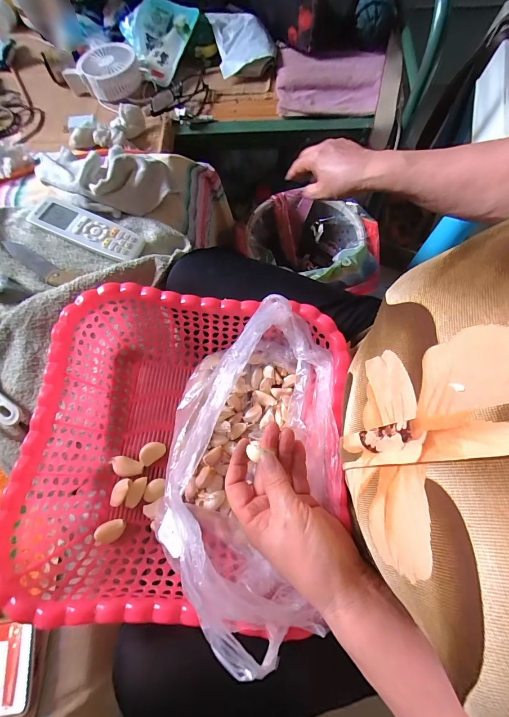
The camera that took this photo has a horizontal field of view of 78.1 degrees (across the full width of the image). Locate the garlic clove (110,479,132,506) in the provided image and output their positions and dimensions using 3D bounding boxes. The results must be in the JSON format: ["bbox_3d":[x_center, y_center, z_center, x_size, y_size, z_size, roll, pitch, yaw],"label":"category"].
[{"bbox_3d":[-0.145,0.144,0.341,0.018,0.018,0.029,22,73,11],"label":"garlic clove"}]

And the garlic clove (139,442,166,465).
[{"bbox_3d":[-0.118,0.108,0.362,0.030,0.013,0.020,-34,72,-9],"label":"garlic clove"}]

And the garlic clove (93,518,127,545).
[{"bbox_3d":[-0.154,0.185,0.338,0.031,0.013,0.019,-15,81,-23],"label":"garlic clove"}]

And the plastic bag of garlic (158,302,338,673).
[{"bbox_3d":[-0.001,0.098,0.309,0.155,0.164,0.296,13,58,3],"label":"plastic bag of garlic"}]

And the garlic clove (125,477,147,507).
[{"bbox_3d":[-0.130,0.148,0.348,0.015,0.011,0.033,16,72,9],"label":"garlic clove"}]

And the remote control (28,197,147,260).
[{"bbox_3d":[-0.247,-0.187,0.448,0.177,0.014,0.049,23,73,11],"label":"remote control"}]

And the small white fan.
[{"bbox_3d":[-0.336,-0.632,0.691,0.155,0.052,0.136,-25,71,-6],"label":"small white fan"}]

